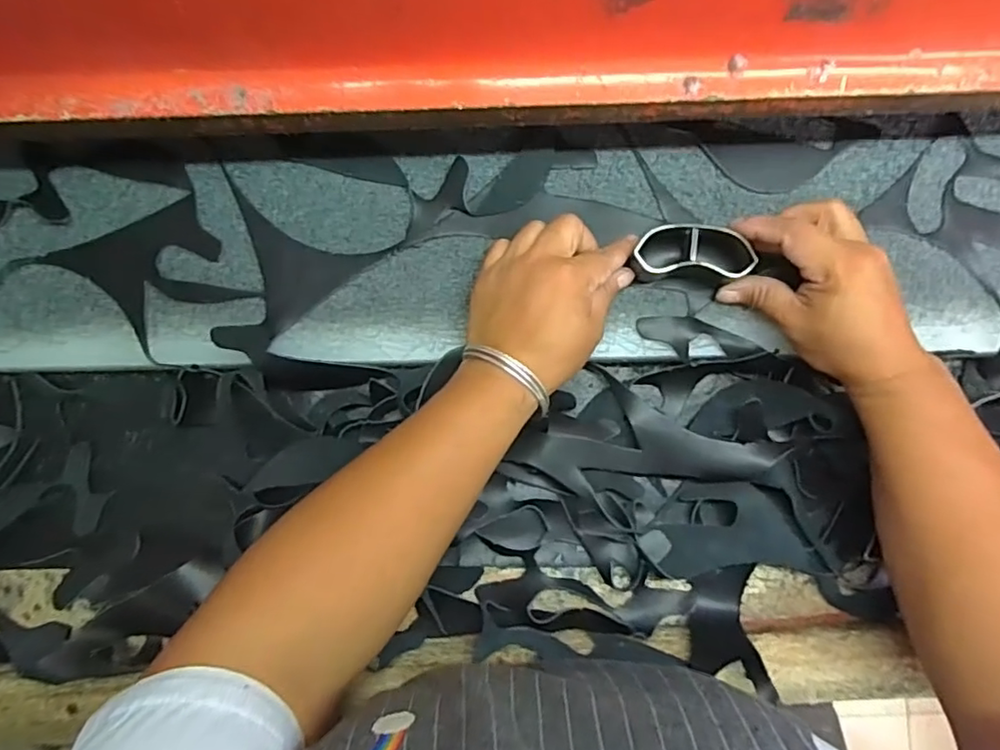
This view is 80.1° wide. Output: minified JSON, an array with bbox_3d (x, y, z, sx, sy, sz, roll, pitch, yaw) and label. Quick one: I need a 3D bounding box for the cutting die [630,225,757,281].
[{"bbox_3d":[0.128,-0.082,0.405,0.078,0.034,0.034,3,89,-1],"label":"cutting die"}]

